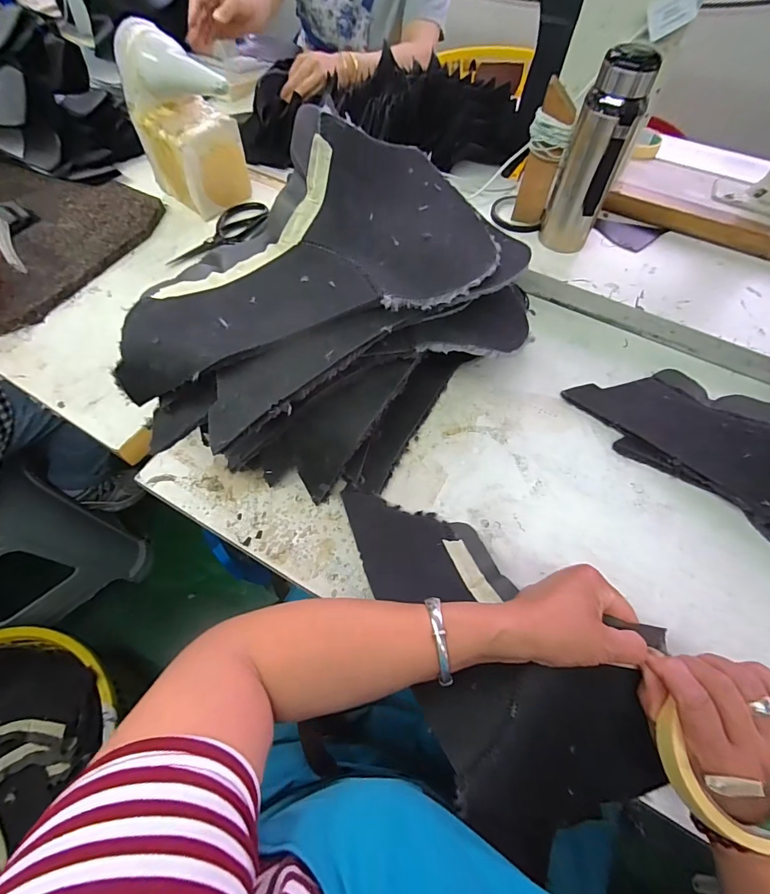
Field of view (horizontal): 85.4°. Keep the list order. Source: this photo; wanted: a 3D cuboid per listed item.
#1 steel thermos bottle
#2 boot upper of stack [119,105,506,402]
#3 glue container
[{"bbox_3d":[0.276,-0.377,0.560,0.075,0.220,0.073,19,62,10],"label":"steel thermos bottle"},{"bbox_3d":[-0.077,-0.199,0.404,0.404,0.081,0.192,-20,68,-8],"label":"boot upper of stack"},{"bbox_3d":[-0.296,-0.479,0.624,0.129,0.190,0.115,36,66,18],"label":"glue container"}]

